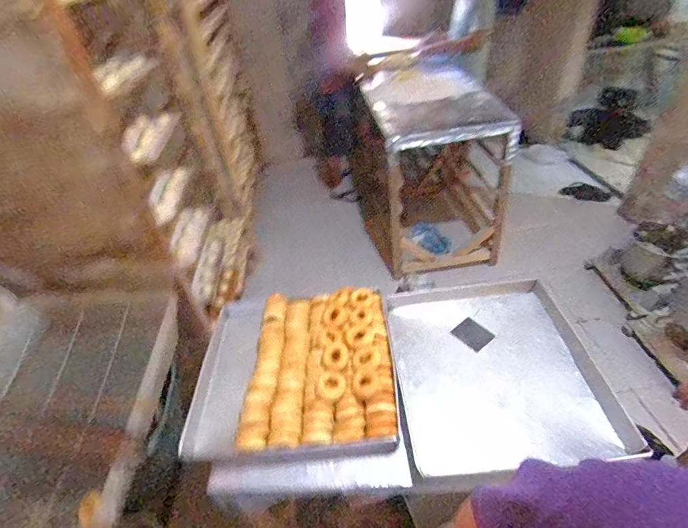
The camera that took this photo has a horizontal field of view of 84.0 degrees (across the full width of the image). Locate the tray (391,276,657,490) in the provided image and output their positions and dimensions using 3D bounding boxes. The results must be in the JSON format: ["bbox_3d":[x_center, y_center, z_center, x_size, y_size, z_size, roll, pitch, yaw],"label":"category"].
[{"bbox_3d":[0.394,0.275,1.012,0.504,0.108,0.544,-6,36,0],"label":"tray"}]

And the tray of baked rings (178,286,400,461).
[{"bbox_3d":[-0.133,0.266,1.048,0.522,0.108,0.486,-3,36,4],"label":"tray of baked rings"}]

